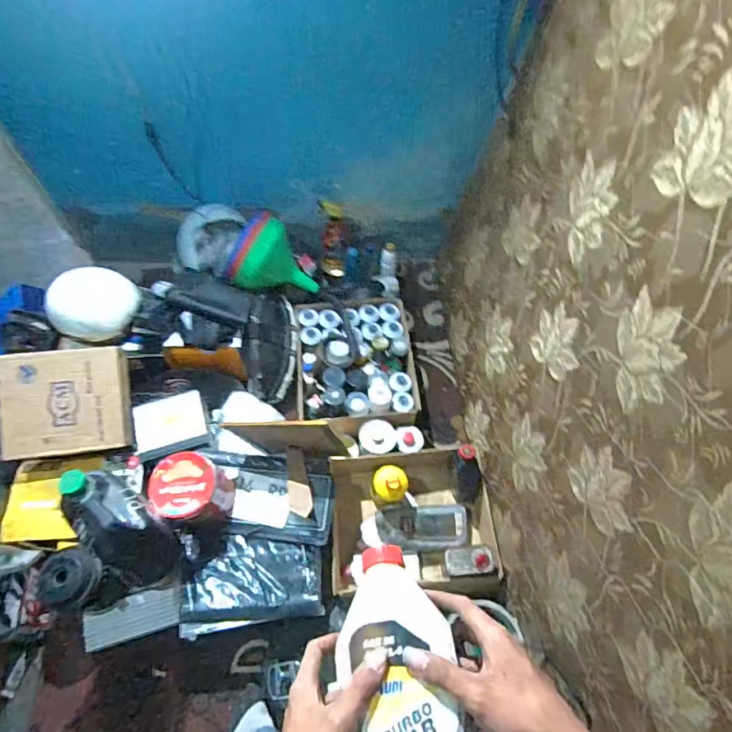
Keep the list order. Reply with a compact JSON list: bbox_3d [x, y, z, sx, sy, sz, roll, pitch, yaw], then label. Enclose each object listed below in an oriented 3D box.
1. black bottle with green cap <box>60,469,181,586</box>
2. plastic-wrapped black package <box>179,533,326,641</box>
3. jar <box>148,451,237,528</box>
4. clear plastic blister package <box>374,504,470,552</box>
[{"bbox_3d":[-0.474,0.310,0.924,0.260,0.095,0.123,47,68,-4],"label":"black bottle with green cap"},{"bbox_3d":[-0.278,0.517,1.182,0.332,0.056,0.203,-7,62,-5],"label":"plastic-wrapped black package"},{"bbox_3d":[-0.415,0.306,1.178,0.158,0.165,0.146,0,61,0],"label":"jar"},{"bbox_3d":[0.159,0.445,1.332,0.247,0.042,0.109,-4,61,-3],"label":"clear plastic blister package"}]

